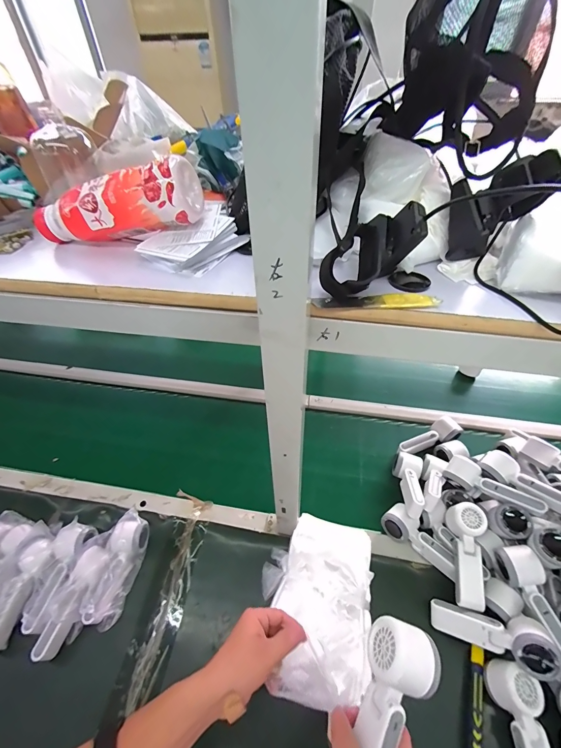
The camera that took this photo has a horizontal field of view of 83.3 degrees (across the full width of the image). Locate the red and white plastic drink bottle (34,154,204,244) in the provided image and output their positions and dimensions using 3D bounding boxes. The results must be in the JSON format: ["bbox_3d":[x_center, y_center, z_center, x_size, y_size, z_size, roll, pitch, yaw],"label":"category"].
[{"bbox_3d":[-0.189,-0.187,0.359,0.194,0.063,0.054,-6,46,15],"label":"red and white plastic drink bottle"}]

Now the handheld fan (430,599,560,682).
[{"bbox_3d":[0.336,0.414,0.504,0.172,0.072,0.063,-5,40,36],"label":"handheld fan"}]

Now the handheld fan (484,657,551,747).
[{"bbox_3d":[0.350,0.510,0.439,0.061,0.050,0.168,-1,47,1],"label":"handheld fan"}]

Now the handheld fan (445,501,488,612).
[{"bbox_3d":[0.339,0.324,0.574,0.057,0.047,0.169,9,62,10],"label":"handheld fan"}]

